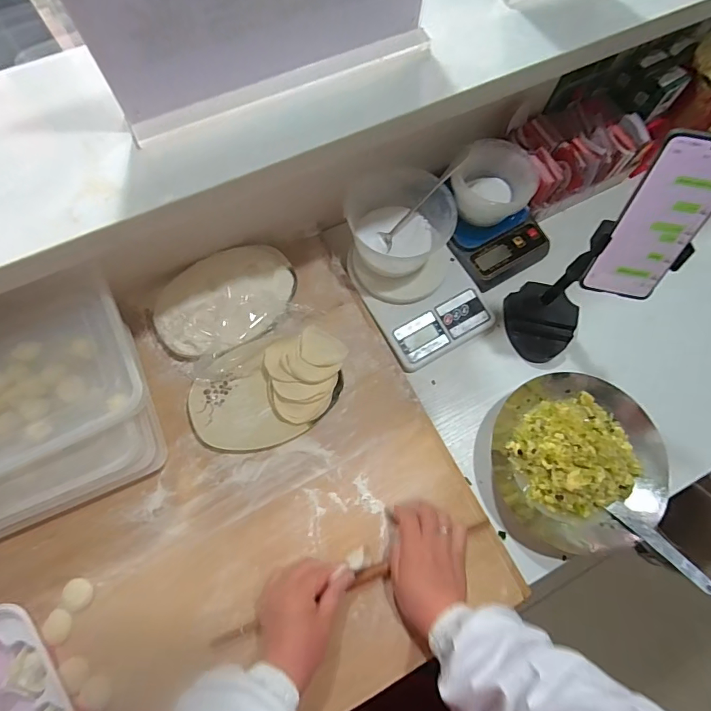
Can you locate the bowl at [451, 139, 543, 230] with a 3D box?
[{"bbox_3d":[0.204,-0.254,0.658,0.110,0.081,0.115,0,73,-1],"label":"bowl"}]

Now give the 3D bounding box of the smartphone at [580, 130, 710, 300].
[{"bbox_3d":[0.288,-0.123,0.413,0.076,0.162,0.009,10,46,2],"label":"smartphone"}]

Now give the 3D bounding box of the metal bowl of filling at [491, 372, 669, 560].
[{"bbox_3d":[0.290,0.134,0.580,0.216,0.079,0.225,1,72,-2],"label":"metal bowl of filling"}]

